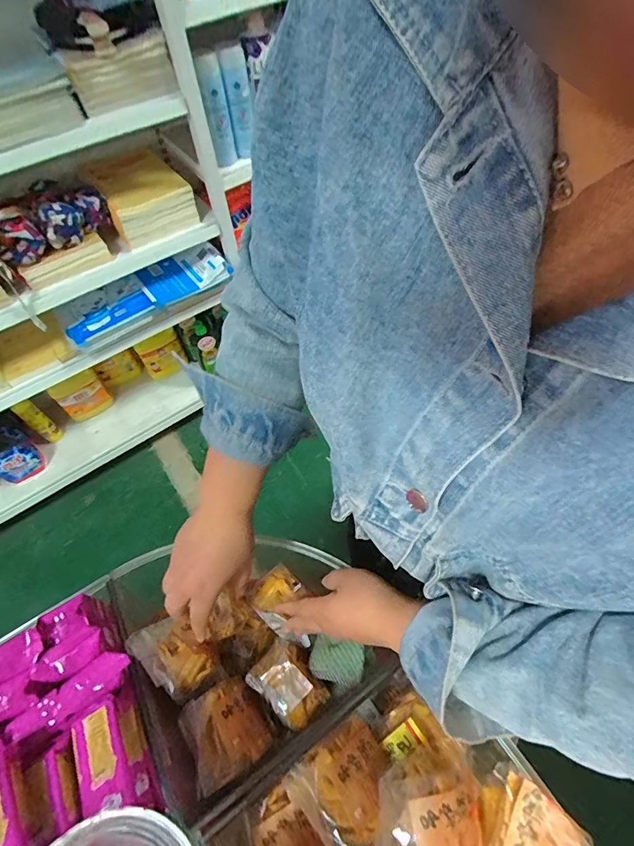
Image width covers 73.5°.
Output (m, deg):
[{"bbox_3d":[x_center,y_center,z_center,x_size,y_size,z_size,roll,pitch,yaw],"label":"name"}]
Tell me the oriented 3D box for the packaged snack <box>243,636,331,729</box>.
[{"bbox_3d":[-0.035,0.305,0.494,0.087,0.046,0.065,38,67,22],"label":"packaged snack"}]

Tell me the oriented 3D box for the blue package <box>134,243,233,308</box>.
[{"bbox_3d":[-0.361,-0.403,1.154,0.224,0.079,0.095,-29,62,-15],"label":"blue package"}]

